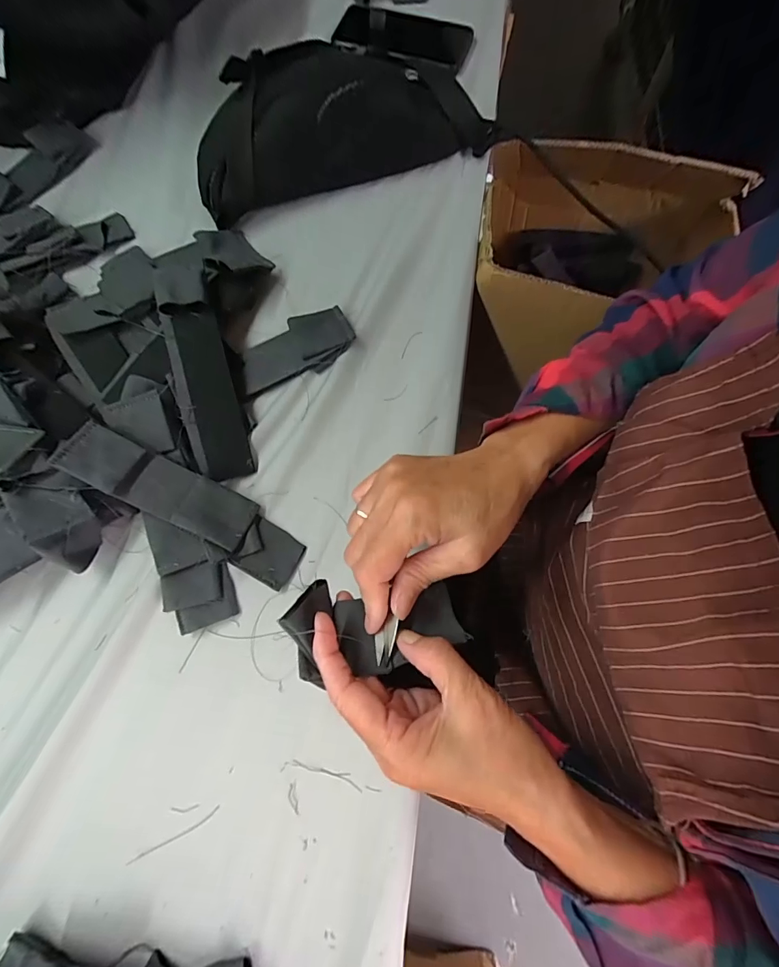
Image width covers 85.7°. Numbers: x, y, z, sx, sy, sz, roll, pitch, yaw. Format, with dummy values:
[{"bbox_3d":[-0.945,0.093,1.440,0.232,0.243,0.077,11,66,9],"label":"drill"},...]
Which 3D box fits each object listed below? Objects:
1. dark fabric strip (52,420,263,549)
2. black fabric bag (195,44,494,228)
[{"bbox_3d":[-0.182,0.002,0.335,0.148,0.009,0.046,27,62,-7],"label":"dark fabric strip"},{"bbox_3d":[-0.064,-0.390,0.432,0.297,0.073,0.169,-20,75,-3],"label":"black fabric bag"}]

